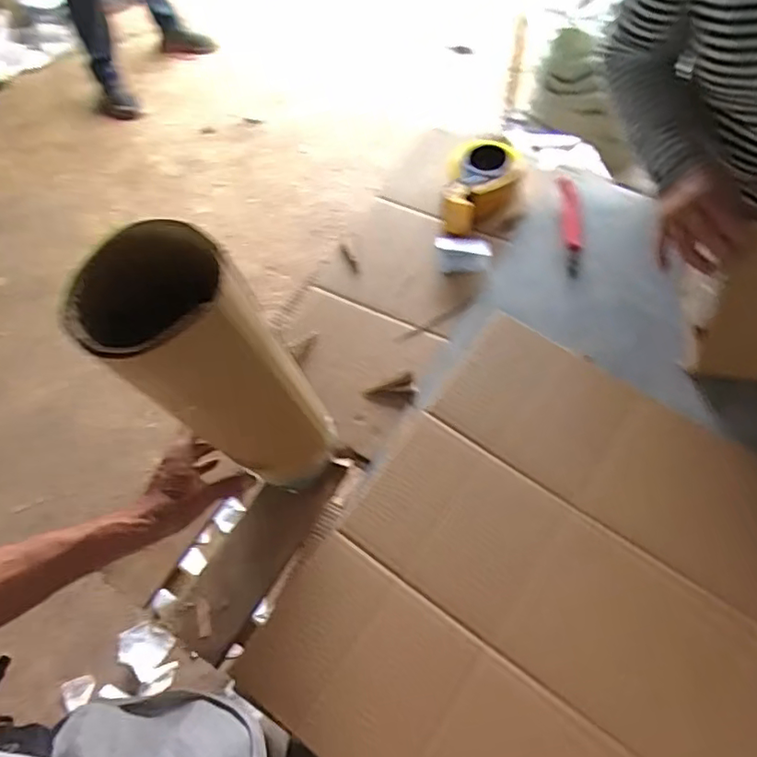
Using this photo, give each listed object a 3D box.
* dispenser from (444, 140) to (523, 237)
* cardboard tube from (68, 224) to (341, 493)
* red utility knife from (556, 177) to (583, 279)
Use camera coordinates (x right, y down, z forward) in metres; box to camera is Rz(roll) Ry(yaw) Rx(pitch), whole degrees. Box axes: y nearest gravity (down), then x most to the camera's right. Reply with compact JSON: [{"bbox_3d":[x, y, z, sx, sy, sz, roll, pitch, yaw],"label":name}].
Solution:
[{"bbox_3d":[0.170,-0.312,0.923,0.117,0.061,0.173,9,61,10],"label":"dispenser"},{"bbox_3d":[-0.141,0.021,0.575,0.157,0.365,0.139,31,67,34],"label":"cardboard tube"},{"bbox_3d":[0.298,-0.245,0.885,0.029,0.027,0.184,3,60,7],"label":"red utility knife"}]

